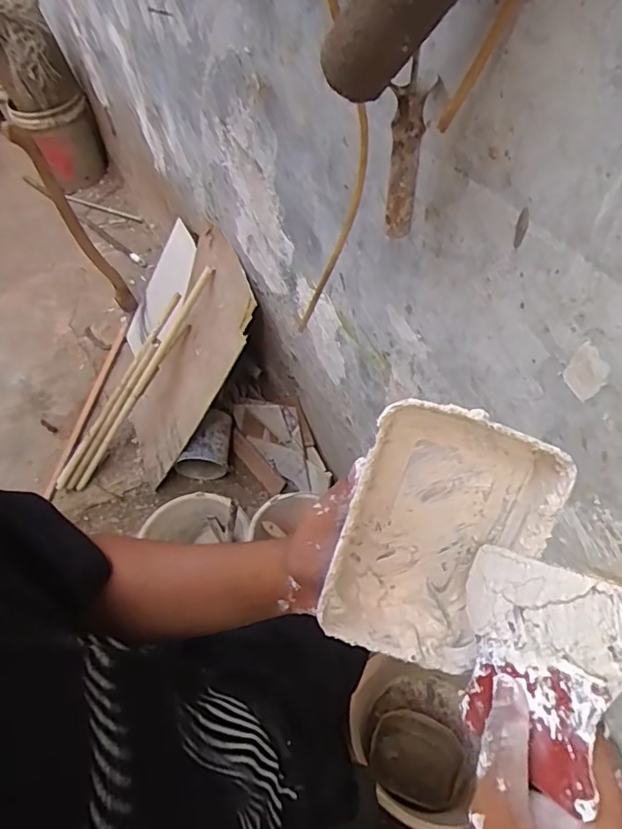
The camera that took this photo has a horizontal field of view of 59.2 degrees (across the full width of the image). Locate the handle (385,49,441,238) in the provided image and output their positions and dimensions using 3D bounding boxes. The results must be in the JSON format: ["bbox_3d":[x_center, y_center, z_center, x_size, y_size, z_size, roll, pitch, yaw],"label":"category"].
[{"bbox_3d":[0.095,-0.256,0.547,0.033,0.163,0.029,8,56,9],"label":"handle"}]

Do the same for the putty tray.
[{"bbox_3d":[0.078,0.076,0.344,0.108,0.170,0.044,16,18,3],"label":"putty tray"}]

